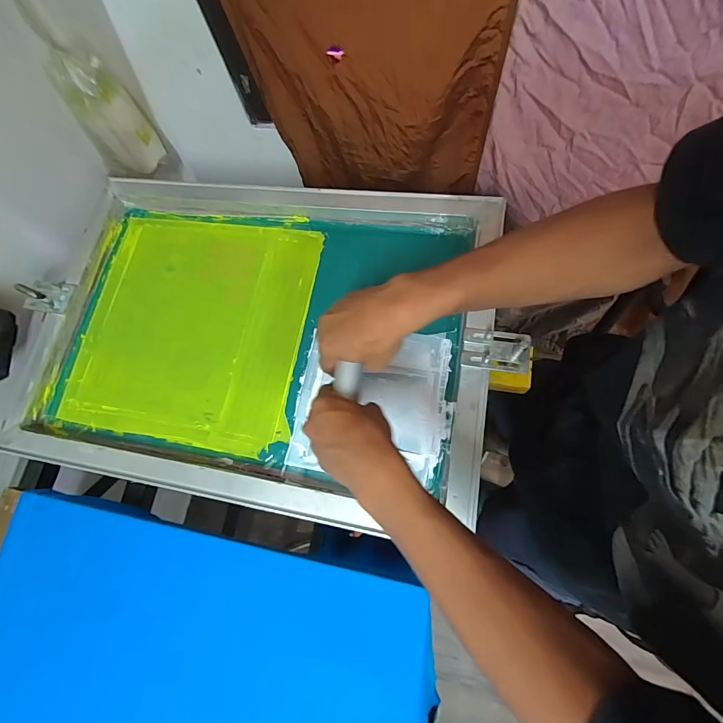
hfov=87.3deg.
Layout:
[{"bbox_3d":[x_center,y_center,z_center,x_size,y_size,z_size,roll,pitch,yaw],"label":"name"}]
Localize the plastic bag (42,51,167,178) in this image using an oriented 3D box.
[{"bbox_3d":[-0.490,-0.471,0.742,0.121,0.208,0.049,-29,72,-7],"label":"plastic bag"}]

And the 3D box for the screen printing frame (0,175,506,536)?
[{"bbox_3d":[-0.153,-0.051,0.545,0.644,0.038,0.458,8,75,10],"label":"screen printing frame"}]

